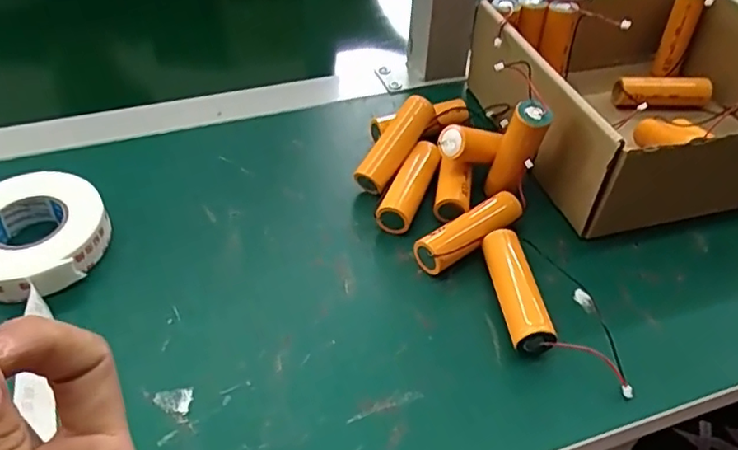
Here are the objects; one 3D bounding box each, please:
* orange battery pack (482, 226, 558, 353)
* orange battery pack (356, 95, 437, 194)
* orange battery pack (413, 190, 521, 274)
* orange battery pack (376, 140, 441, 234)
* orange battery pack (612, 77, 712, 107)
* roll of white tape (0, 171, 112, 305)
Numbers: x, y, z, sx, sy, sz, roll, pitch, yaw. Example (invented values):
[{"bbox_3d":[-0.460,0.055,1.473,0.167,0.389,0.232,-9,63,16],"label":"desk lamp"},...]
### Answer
[{"bbox_3d":[0.081,0.035,0.321,0.021,0.021,0.071,-4,45,-6],"label":"orange battery pack"},{"bbox_3d":[0.019,-0.055,0.392,0.021,0.017,0.076,26,68,25],"label":"orange battery pack"},{"bbox_3d":[0.061,0.003,0.350,0.075,0.017,0.021,-28,52,-28],"label":"orange battery pack"},{"bbox_3d":[0.027,-0.026,0.380,0.021,0.019,0.073,17,46,14],"label":"orange battery pack"},{"bbox_3d":[0.232,-0.105,0.462,0.073,0.018,0.023,-5,45,-7],"label":"orange battery pack"},{"bbox_3d":[-0.191,0.005,0.334,0.084,0.022,0.078,1,45,-1],"label":"roll of white tape"}]

